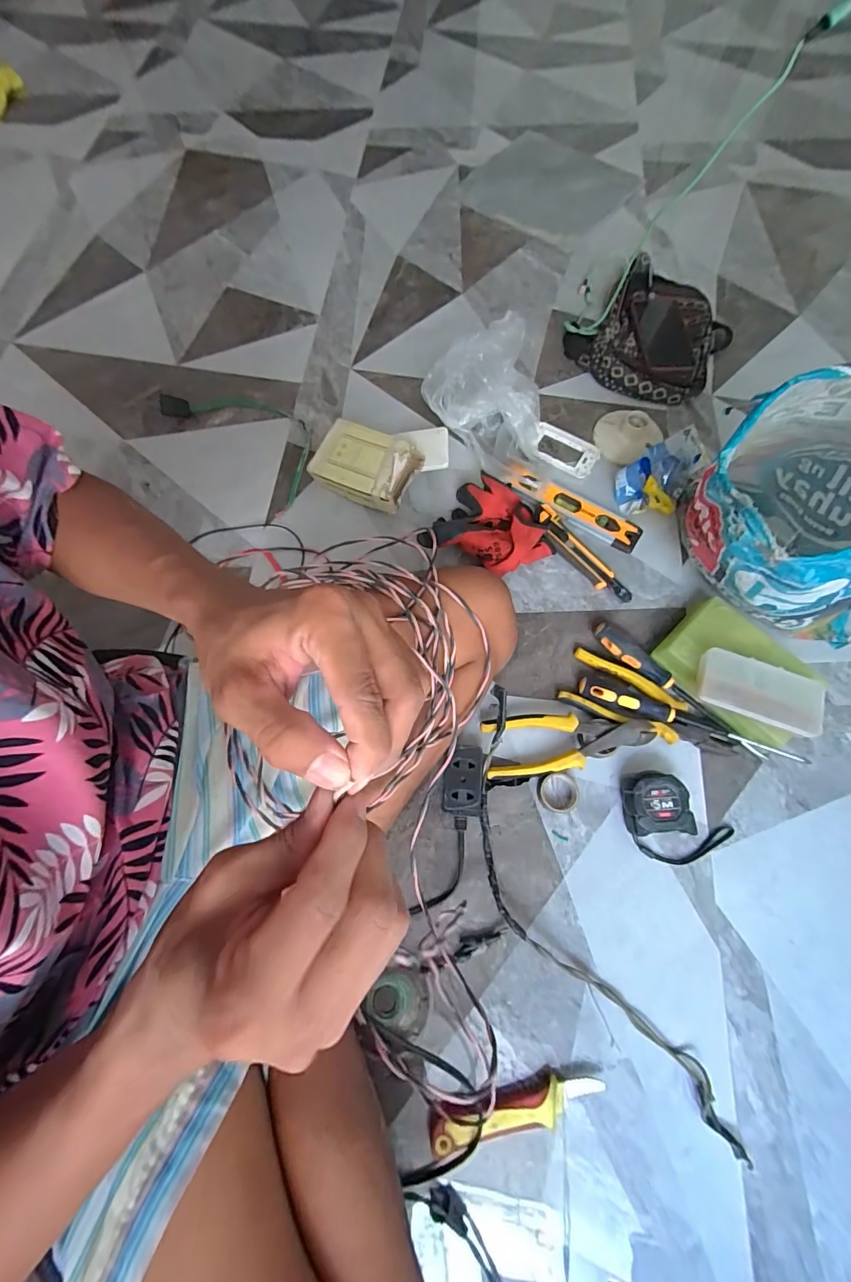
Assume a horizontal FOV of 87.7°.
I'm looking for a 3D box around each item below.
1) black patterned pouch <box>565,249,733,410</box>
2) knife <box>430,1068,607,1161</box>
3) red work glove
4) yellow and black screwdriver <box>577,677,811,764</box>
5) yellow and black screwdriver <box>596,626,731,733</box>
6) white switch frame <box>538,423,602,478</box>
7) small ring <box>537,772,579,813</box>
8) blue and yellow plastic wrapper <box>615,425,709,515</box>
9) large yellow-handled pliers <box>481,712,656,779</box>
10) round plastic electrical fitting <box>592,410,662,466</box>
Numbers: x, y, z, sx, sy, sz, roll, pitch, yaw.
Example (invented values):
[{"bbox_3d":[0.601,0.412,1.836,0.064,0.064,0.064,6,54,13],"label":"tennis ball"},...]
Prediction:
[{"bbox_3d":[0.381,-0.512,0.747,0.231,0.037,0.260,37,74,12],"label":"black patterned pouch"},{"bbox_3d":[0.084,0.431,0.409,0.165,0.024,0.036,-13,70,-5],"label":"knife"},{"bbox_3d":[0.094,-0.156,0.608,0.164,0.056,0.140,17,71,6],"label":"red work glove"},{"bbox_3d":[0.314,0.099,0.529,0.265,0.027,0.030,22,71,7],"label":"yellow and black screwdriver"},{"bbox_3d":[0.289,0.046,0.552,0.187,0.025,0.024,41,74,13],"label":"yellow and black screwdriver"},{"bbox_3d":[0.214,-0.295,0.685,0.103,0.009,0.070,35,73,11],"label":"white switch frame"},{"bbox_3d":[0.151,0.173,0.508,0.044,0.015,0.043,0,70,0],"label":"small ring"},{"bbox_3d":[0.336,-0.243,0.637,0.091,0.054,0.135,34,73,11],"label":"blue and yellow plastic wrapper"},{"bbox_3d":[0.166,0.119,0.523,0.191,0.032,0.065,-5,70,-2],"label":"large yellow-handled pliers"},{"bbox_3d":[0.304,-0.319,0.678,0.083,0.037,0.087,0,70,0],"label":"round plastic electrical fitting"}]

